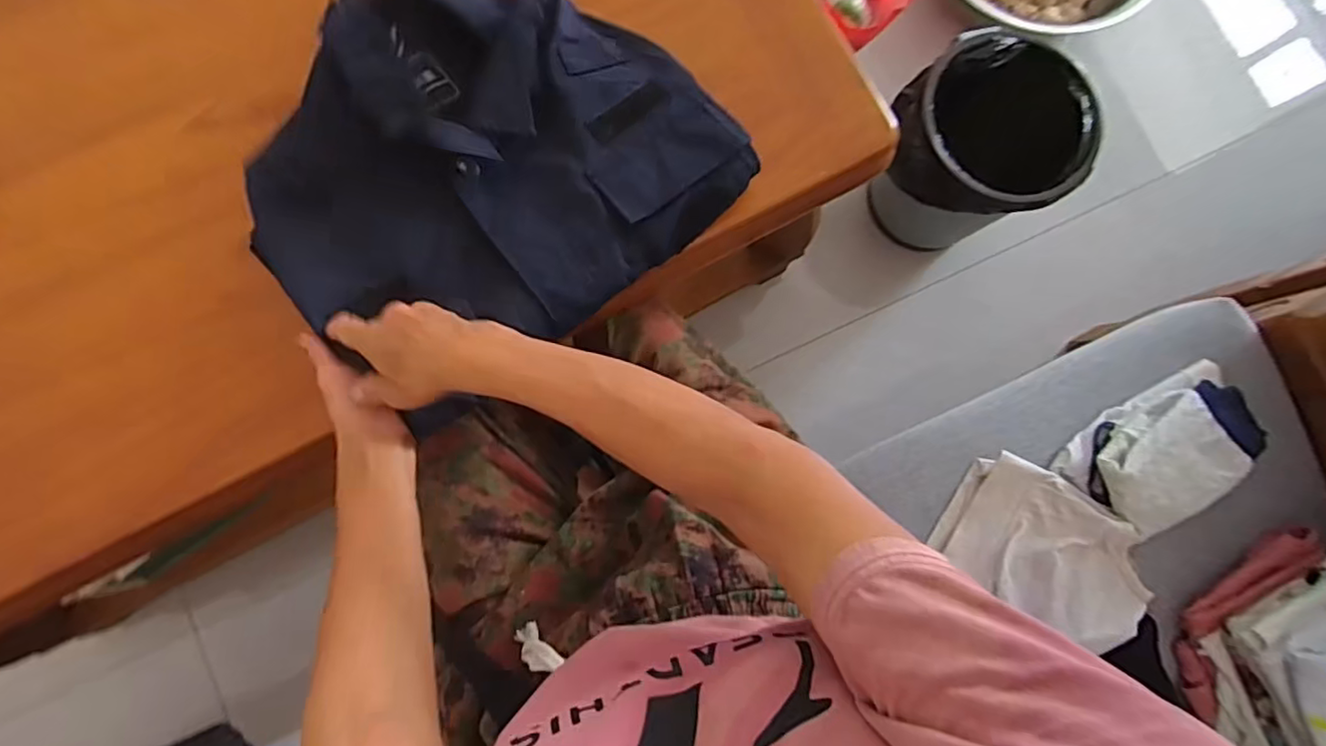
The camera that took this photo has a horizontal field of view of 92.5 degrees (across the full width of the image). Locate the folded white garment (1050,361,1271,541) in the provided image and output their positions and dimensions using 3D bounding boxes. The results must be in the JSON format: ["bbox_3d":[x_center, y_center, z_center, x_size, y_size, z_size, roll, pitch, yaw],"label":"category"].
[{"bbox_3d":[0.452,0.067,0.562,0.175,0.061,0.100,-35,85,-8],"label":"folded white garment"}]

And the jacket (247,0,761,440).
[{"bbox_3d":[-0.145,-0.170,0.510,0.353,0.056,0.296,-39,86,-8],"label":"jacket"}]

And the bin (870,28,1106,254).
[{"bbox_3d":[0.422,-0.301,0.919,0.230,0.288,0.259,37,81,2],"label":"bin"}]

